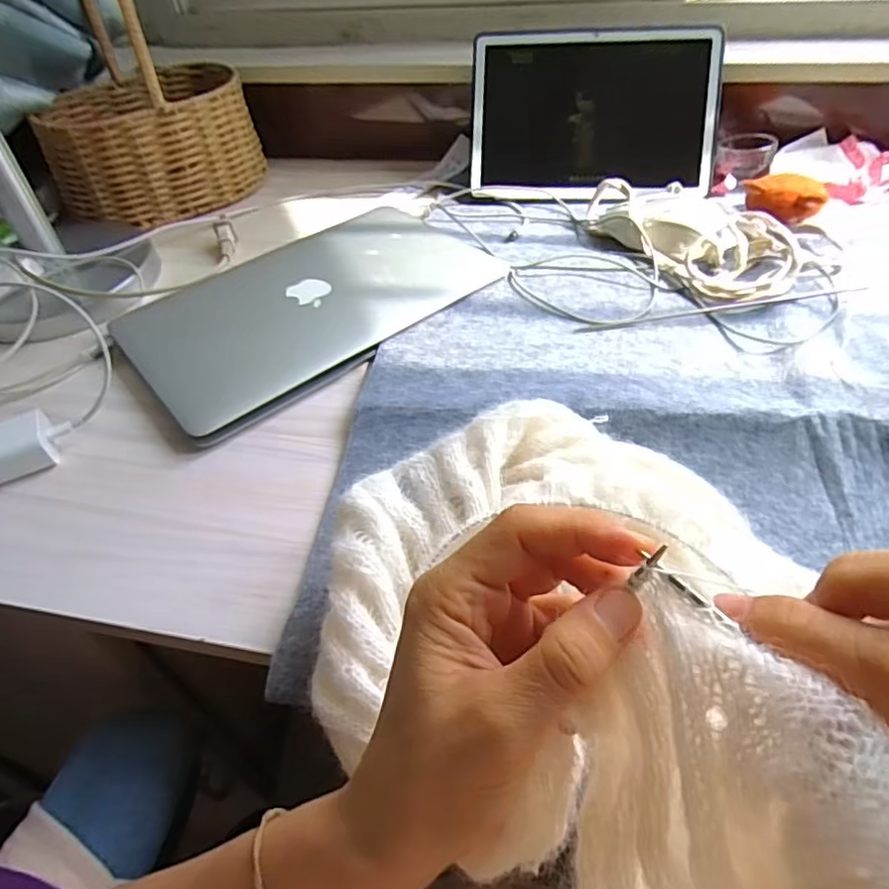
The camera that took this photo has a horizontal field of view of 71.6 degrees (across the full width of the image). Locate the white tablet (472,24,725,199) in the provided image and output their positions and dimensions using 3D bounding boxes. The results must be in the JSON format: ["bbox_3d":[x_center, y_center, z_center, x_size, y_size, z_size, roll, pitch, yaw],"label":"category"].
[{"bbox_3d":[0.148,-0.332,0.617,0.239,0.151,0.014,5,12,8],"label":"white tablet"}]

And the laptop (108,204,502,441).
[{"bbox_3d":[-0.118,-0.128,0.533,0.296,0.015,0.194,-33,52,-23],"label":"laptop"}]

